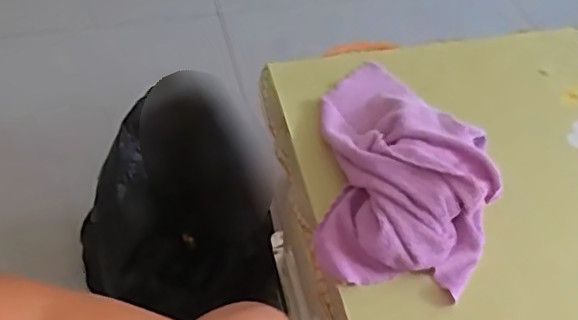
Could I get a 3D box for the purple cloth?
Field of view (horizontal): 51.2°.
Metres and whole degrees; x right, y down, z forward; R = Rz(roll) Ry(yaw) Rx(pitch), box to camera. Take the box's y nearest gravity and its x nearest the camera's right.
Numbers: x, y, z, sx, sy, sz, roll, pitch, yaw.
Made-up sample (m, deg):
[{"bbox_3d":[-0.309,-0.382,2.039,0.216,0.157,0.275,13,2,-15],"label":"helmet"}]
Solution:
[{"bbox_3d":[0.114,-0.009,0.589,0.166,0.055,0.278,8,51,2],"label":"purple cloth"}]

